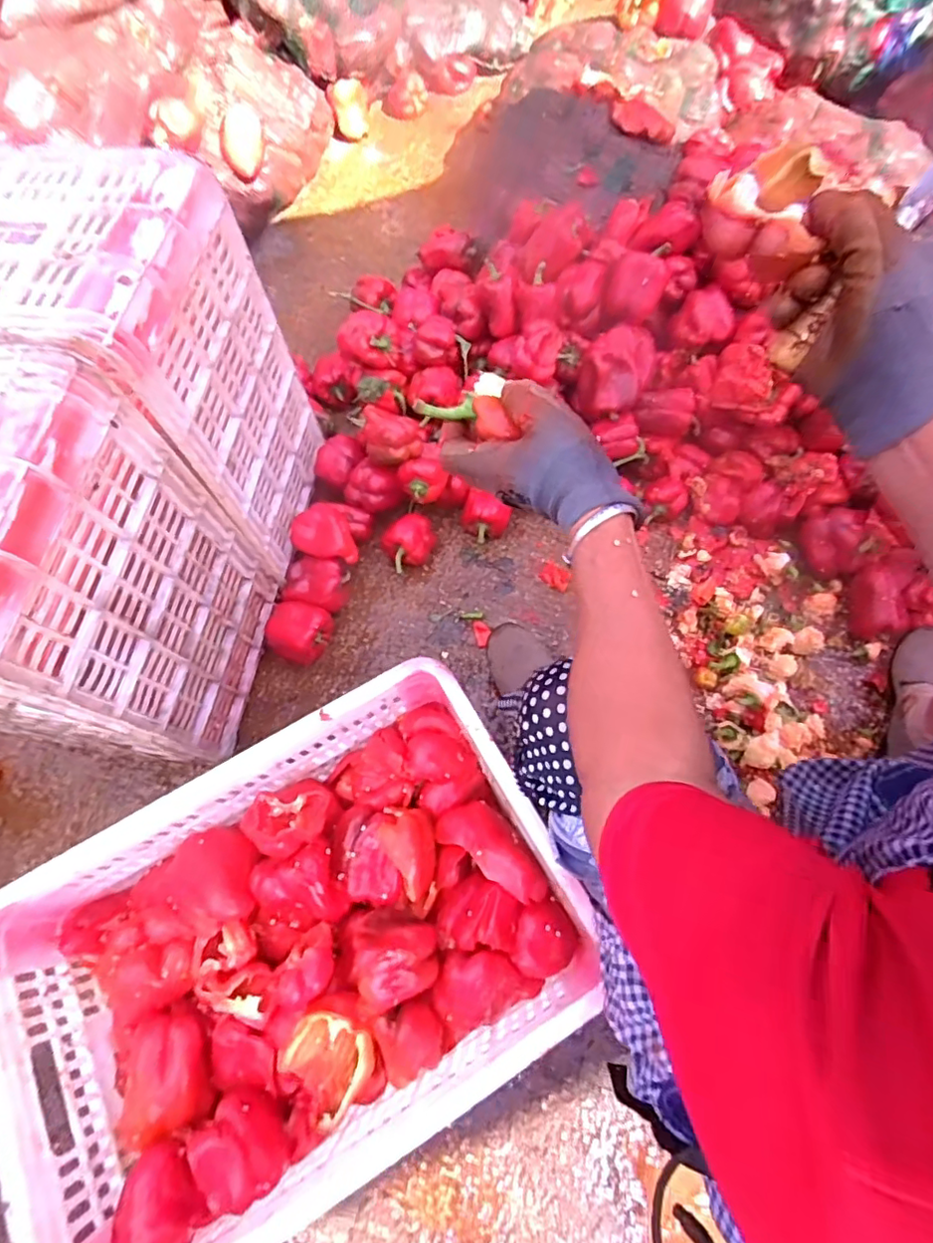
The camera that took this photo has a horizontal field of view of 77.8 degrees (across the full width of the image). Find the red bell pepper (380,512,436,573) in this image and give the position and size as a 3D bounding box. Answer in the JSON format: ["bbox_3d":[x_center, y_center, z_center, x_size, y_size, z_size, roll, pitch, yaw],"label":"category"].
[{"bbox_3d":[-0.094,-0.131,0.967,0.089,0.076,0.074,-19,67,-5],"label":"red bell pepper"}]

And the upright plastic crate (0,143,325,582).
[{"bbox_3d":[-0.439,-0.309,0.779,0.312,0.435,0.303,7,67,6],"label":"upright plastic crate"}]

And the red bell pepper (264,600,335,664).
[{"bbox_3d":[-0.265,0.018,0.917,0.094,0.076,0.089,16,69,9],"label":"red bell pepper"}]

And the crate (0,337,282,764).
[{"bbox_3d":[-0.480,-0.033,0.681,0.299,0.459,0.295,6,67,5],"label":"crate"}]

